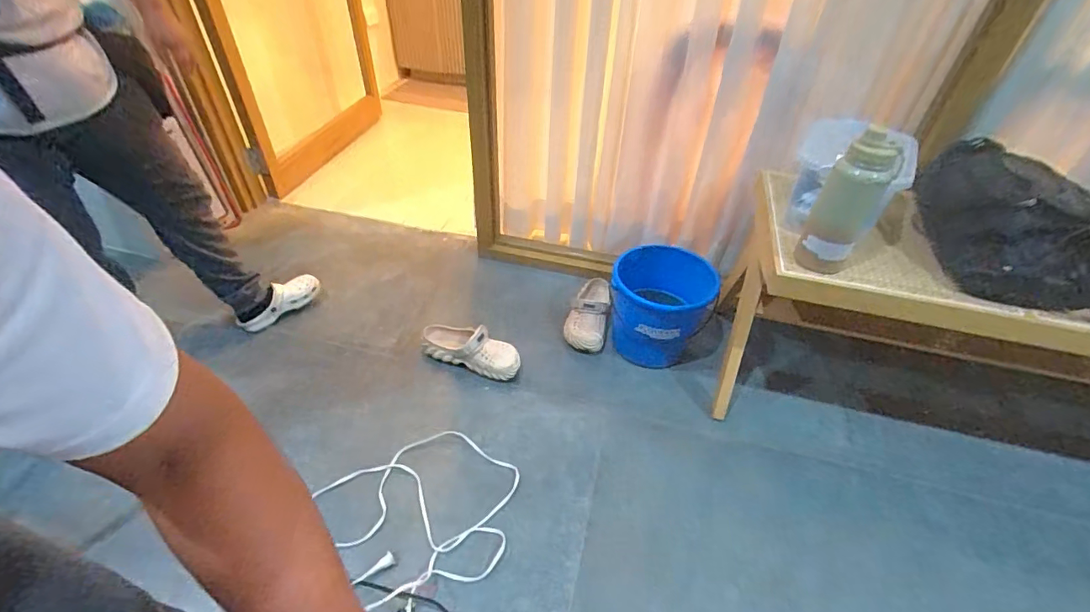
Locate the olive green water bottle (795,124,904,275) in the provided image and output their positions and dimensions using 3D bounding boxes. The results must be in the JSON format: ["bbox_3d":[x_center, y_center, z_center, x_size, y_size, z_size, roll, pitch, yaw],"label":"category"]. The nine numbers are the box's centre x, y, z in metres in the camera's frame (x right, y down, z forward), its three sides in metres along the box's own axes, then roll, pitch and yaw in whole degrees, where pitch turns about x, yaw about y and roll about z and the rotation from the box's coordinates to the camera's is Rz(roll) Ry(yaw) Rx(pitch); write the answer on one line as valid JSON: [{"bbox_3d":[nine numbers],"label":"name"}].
[{"bbox_3d":[0.524,-0.176,0.843,0.094,0.245,0.084,27,48,25],"label":"olive green water bottle"}]

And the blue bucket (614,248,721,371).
[{"bbox_3d":[0.303,0.011,1.288,0.260,0.250,0.243,12,44,12],"label":"blue bucket"}]

